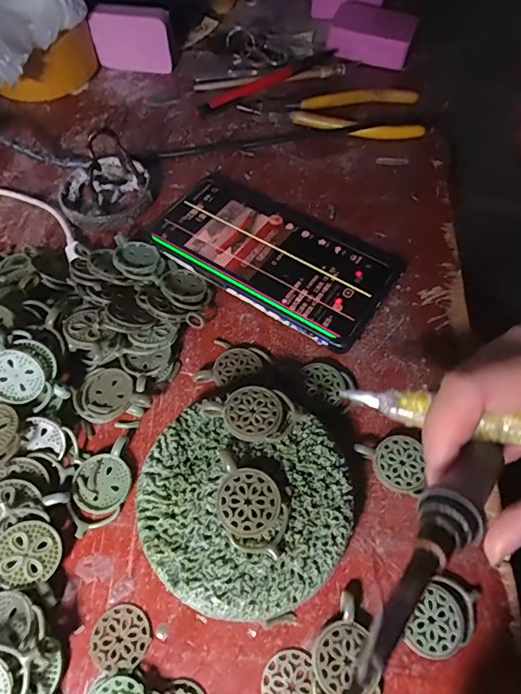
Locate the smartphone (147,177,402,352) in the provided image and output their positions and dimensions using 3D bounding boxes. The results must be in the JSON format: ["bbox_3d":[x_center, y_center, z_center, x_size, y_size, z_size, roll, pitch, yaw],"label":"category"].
[{"bbox_3d":[0.009,-0.065,0.300,0.158,0.013,0.089,30,65,16],"label":"smartphone"}]

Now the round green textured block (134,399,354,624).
[{"bbox_3d":[-0.007,0.076,0.211,0.100,0.032,0.089,1,61,1],"label":"round green textured block"}]

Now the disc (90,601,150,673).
[{"bbox_3d":[-0.063,0.131,0.197,0.026,0.004,0.024,0,61,0],"label":"disc"}]

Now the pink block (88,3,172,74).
[{"bbox_3d":[-0.116,-0.281,0.401,0.071,0.048,0.018,9,61,5],"label":"pink block"}]

